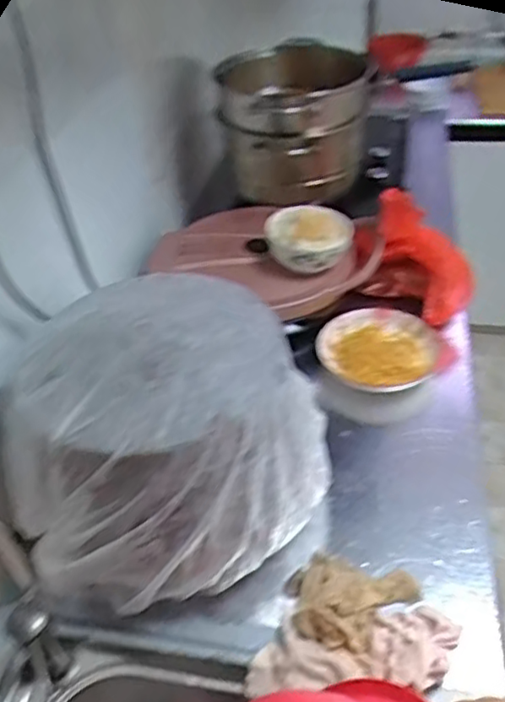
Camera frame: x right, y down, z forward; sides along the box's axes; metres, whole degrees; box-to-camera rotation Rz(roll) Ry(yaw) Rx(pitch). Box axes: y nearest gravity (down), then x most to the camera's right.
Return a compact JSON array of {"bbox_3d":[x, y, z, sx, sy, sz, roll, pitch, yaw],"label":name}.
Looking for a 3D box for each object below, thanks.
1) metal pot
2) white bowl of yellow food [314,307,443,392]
[{"bbox_3d":[0.079,-0.446,1.233,0.279,0.217,0.343,-2,41,3],"label":"metal pot"},{"bbox_3d":[0.203,-0.003,1.041,0.180,0.048,0.182,-2,41,2],"label":"white bowl of yellow food"}]

